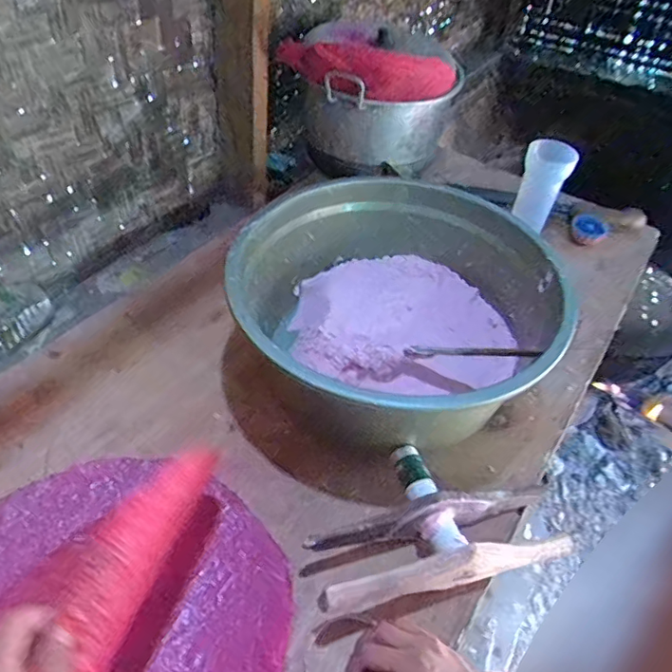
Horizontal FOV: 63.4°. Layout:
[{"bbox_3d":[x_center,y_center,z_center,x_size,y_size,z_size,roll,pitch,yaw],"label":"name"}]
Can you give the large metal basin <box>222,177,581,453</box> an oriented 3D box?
[{"bbox_3d":[0.080,-0.023,0.724,0.389,0.174,0.413,3,46,-3],"label":"large metal basin"}]

